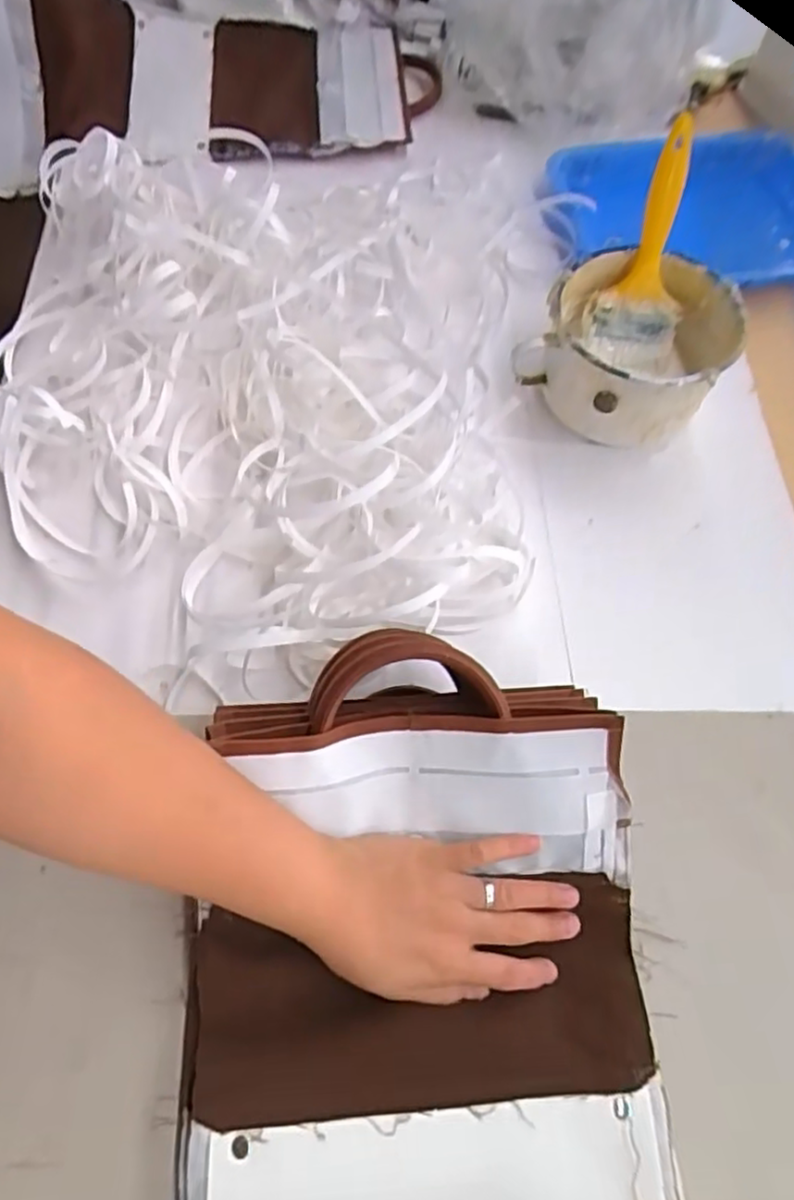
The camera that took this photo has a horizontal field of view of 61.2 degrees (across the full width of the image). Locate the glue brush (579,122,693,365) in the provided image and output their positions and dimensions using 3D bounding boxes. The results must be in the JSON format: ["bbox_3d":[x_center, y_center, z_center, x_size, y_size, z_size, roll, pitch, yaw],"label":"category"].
[{"bbox_3d":[0.193,-0.264,0.512,0.069,0.162,0.028,10,38,3],"label":"glue brush"}]

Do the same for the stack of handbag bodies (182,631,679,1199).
[{"bbox_3d":[0.020,0.285,0.297,0.244,0.097,0.525,-3,64,-3],"label":"stack of handbag bodies"}]

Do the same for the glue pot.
[{"bbox_3d":[0.185,-0.198,0.528,0.134,0.081,0.125,1,64,-2],"label":"glue pot"}]

